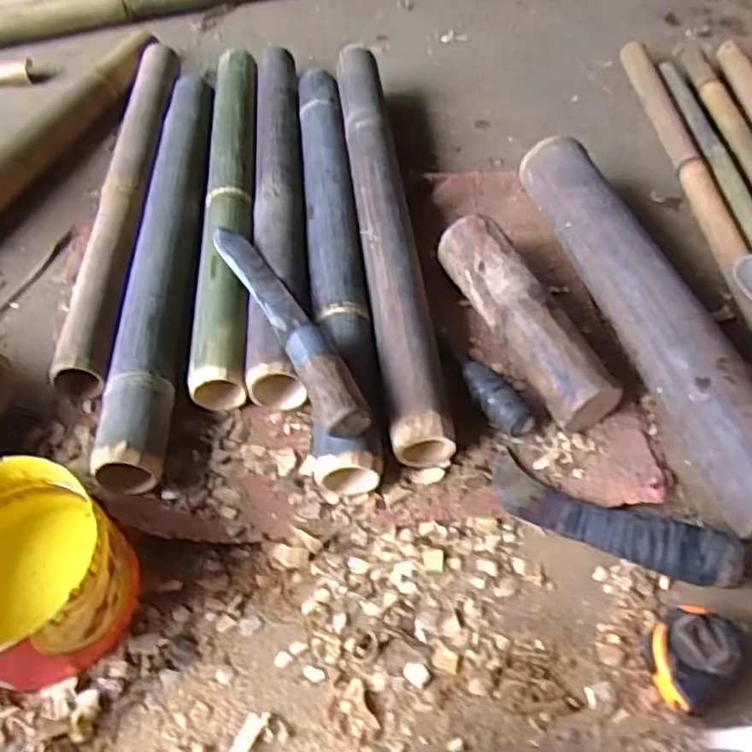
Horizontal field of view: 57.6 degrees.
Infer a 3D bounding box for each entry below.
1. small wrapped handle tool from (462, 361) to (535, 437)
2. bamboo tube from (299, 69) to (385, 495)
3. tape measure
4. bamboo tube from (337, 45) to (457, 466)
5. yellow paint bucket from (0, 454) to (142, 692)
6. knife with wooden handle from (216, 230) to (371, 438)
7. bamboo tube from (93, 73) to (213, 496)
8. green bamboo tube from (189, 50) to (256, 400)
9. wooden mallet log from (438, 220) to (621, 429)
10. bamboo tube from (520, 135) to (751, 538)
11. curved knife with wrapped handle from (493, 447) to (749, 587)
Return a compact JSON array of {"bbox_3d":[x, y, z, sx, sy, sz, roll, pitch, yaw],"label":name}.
[{"bbox_3d":[0.116,0.017,0.644,0.035,0.031,0.090,-22,53,-13],"label":"small wrapped handle tool"},{"bbox_3d":[-0.049,-0.160,0.791,0.067,0.075,0.641,-6,51,-1],"label":"bamboo tube"},{"bbox_3d":[0.233,0.206,0.507,0.072,0.039,0.054,-31,56,-19],"label":"tape measure"},{"bbox_3d":[0.006,-0.189,0.792,0.052,0.054,0.646,-7,54,-2],"label":"bamboo tube"},{"bbox_3d":[-0.270,0.152,0.526,0.154,0.093,0.139,11,53,13],"label":"yellow paint bucket"},{"bbox_3d":[-0.090,-0.063,0.661,0.043,0.037,0.316,-24,54,-15],"label":"knife with wooden handle"},{"bbox_3d":[-0.247,-0.168,0.823,0.071,0.071,0.681,-5,51,0],"label":"bamboo tube"},{"bbox_3d":[-0.182,-0.227,0.861,0.061,0.069,0.632,-6,51,-1],"label":"green bamboo tube"},{"bbox_3d":[0.146,-0.062,0.686,0.063,0.065,0.255,-21,53,-12],"label":"wooden mallet log"},{"bbox_3d":[0.266,-0.066,0.687,0.070,0.088,0.487,-12,52,-6],"label":"bamboo tube"},{"bbox_3d":[0.192,0.118,0.571,0.206,0.045,0.053,22,56,20],"label":"curved knife with wrapped handle"}]

